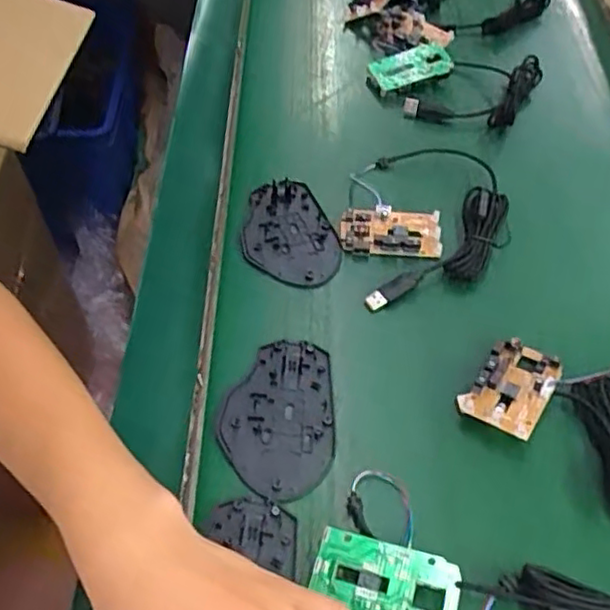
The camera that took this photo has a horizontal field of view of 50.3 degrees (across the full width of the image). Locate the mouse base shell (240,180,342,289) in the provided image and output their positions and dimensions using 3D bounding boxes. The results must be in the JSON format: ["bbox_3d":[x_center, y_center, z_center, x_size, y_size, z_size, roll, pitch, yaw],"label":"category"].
[{"bbox_3d":[-0.014,-0.056,0.515,0.072,0.006,0.107,-11,55,-11],"label":"mouse base shell"}]

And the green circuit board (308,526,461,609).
[{"bbox_3d":[0.043,0.153,0.353,0.077,0.006,0.044,12,55,16],"label":"green circuit board"}]

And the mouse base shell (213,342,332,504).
[{"bbox_3d":[-0.018,0.071,0.420,0.071,0.005,0.108,3,53,-1],"label":"mouse base shell"}]

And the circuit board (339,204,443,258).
[{"bbox_3d":[0.068,-0.059,0.514,0.078,0.008,0.042,2,53,-1],"label":"circuit board"}]

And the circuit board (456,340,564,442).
[{"bbox_3d":[0.137,0.054,0.430,0.046,0.021,0.074,30,57,18],"label":"circuit board"}]

